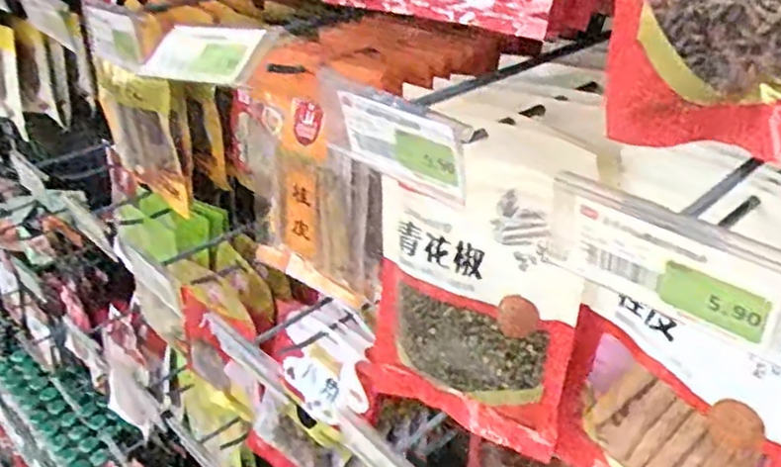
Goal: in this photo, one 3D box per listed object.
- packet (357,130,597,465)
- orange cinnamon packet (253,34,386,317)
[{"bbox_3d":[0.050,0.038,0.461,0.146,0.209,0.036,18,37,27],"label":"packet"},{"bbox_3d":[-0.055,-0.039,0.532,0.111,0.183,0.034,26,41,36],"label":"orange cinnamon packet"}]

